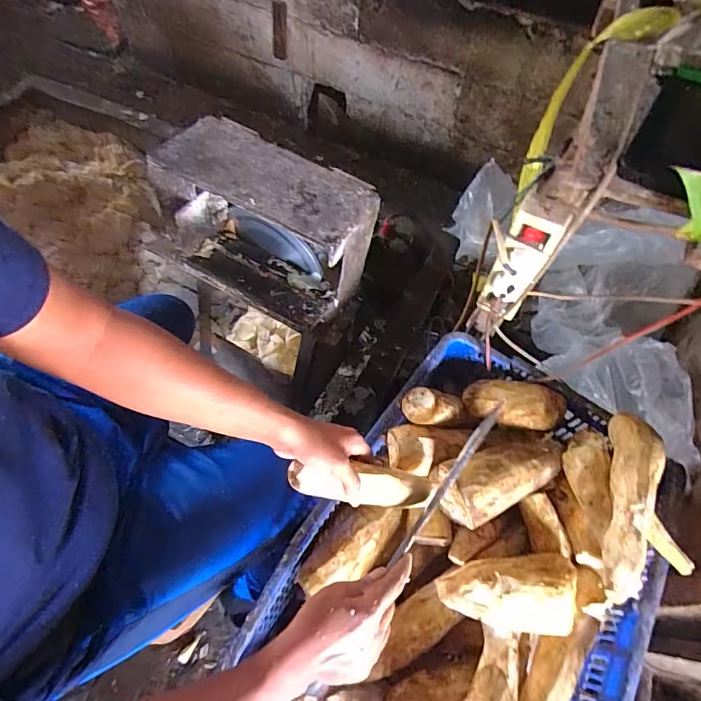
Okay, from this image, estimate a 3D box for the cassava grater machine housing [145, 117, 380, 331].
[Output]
[{"bbox_3d":[-0.155,-0.207,0.746,0.338,0.200,0.229,26,63,9],"label":"cassava grater machine housing"}]

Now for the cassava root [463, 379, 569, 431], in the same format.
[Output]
[{"bbox_3d":[0.260,0.086,0.698,0.156,0.051,0.079,11,66,24],"label":"cassava root"}]

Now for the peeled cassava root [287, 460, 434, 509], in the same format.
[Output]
[{"bbox_3d":[0.017,0.171,0.544,0.189,0.040,0.044,9,55,-15],"label":"peeled cassava root"}]

